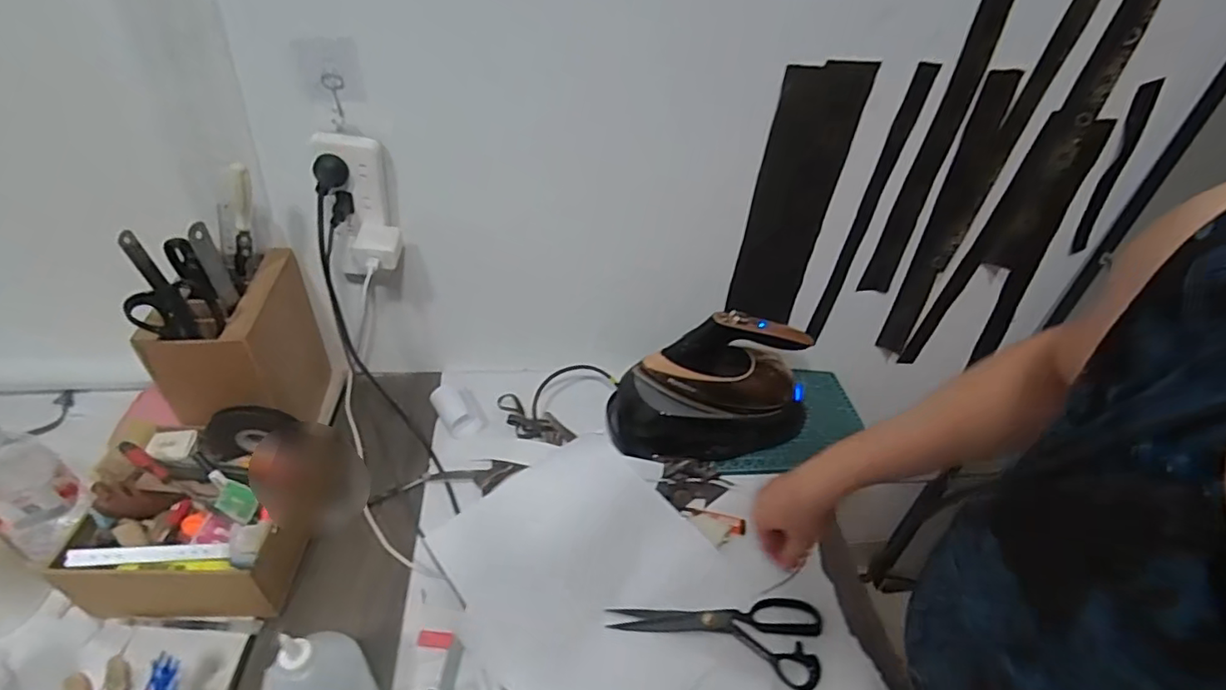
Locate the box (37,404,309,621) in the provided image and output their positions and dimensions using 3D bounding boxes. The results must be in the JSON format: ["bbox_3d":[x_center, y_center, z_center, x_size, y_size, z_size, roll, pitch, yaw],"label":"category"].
[{"bbox_3d":[-0.457,0.188,0.637,0.209,0.136,0.190,3,43,-4],"label":"box"}]

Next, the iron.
[{"bbox_3d":[0.154,0.055,0.808,0.299,0.182,0.134,-11,45,-18],"label":"iron"}]

